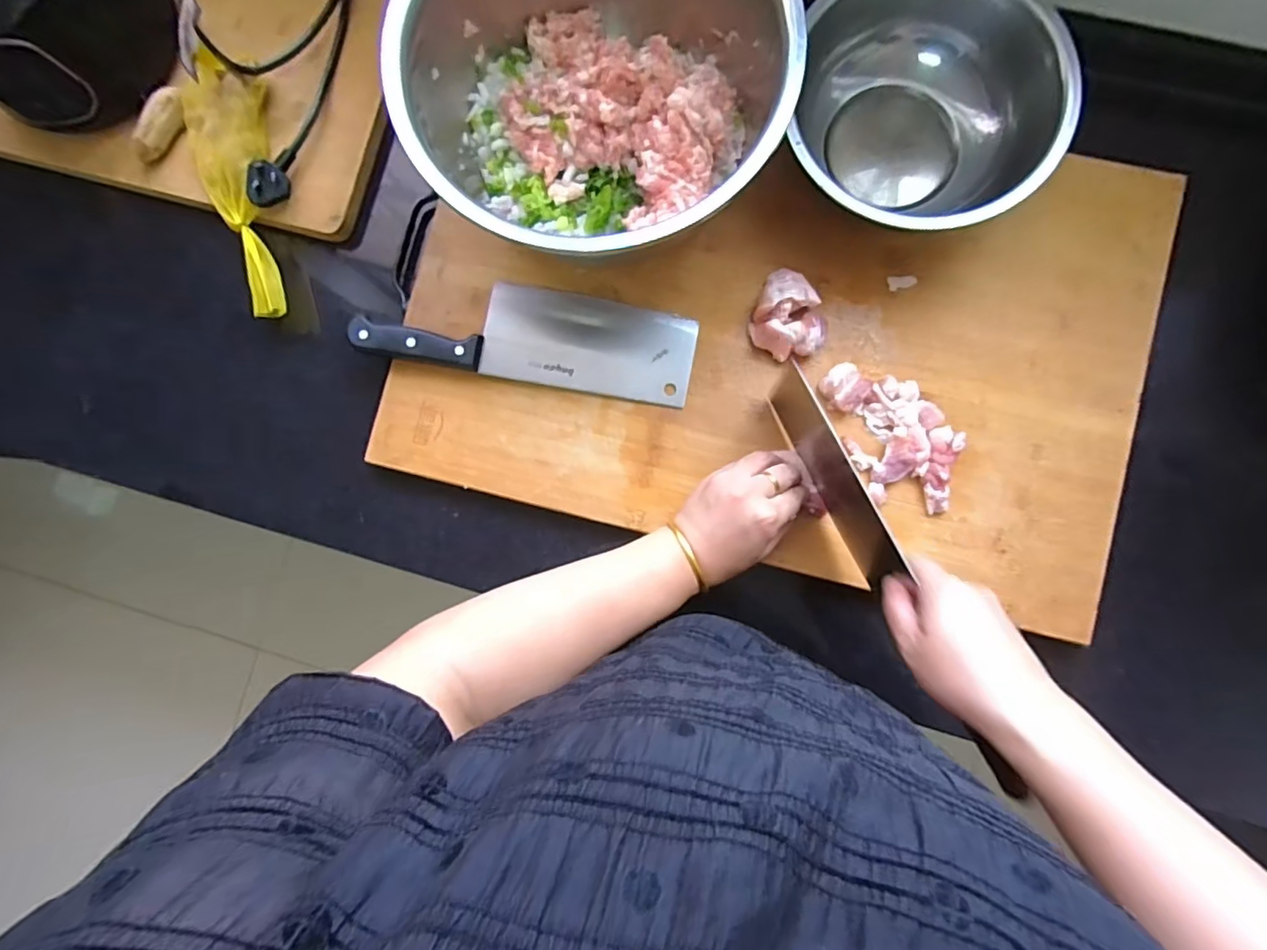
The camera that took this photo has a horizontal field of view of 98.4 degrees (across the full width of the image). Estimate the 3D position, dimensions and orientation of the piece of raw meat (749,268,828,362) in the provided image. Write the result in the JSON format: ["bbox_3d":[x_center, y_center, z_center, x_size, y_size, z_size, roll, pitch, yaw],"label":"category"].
[{"bbox_3d":[0.129,-0.128,0.442,0.059,0.020,0.069,23,88,4],"label":"piece of raw meat"}]

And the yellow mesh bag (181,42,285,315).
[{"bbox_3d":[-0.343,-0.246,0.471,0.058,0.030,0.222,-9,89,6],"label":"yellow mesh bag"}]

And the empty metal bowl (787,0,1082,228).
[{"bbox_3d":[0.220,-0.279,0.421,0.191,0.068,0.170,16,86,5],"label":"empty metal bowl"}]

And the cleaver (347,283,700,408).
[{"bbox_3d":[-0.088,-0.117,0.450,0.271,0.026,0.078,11,87,3],"label":"cleaver"}]

